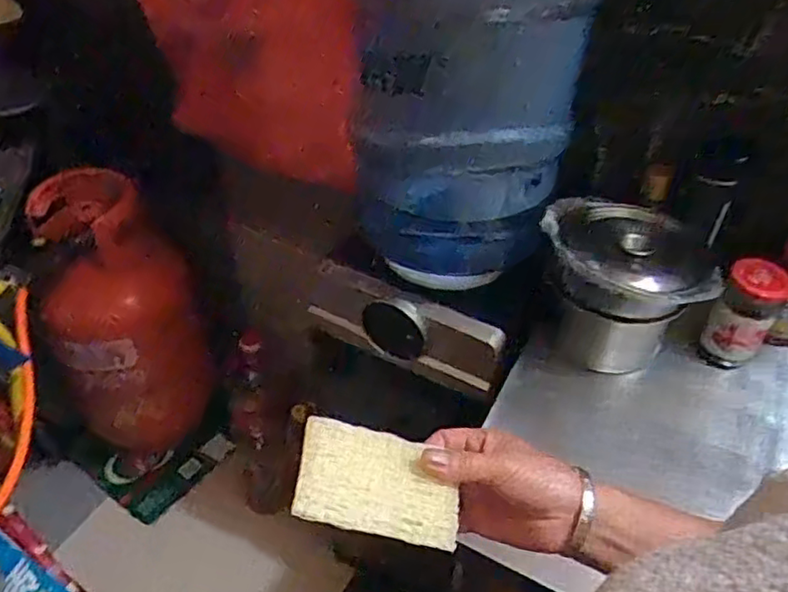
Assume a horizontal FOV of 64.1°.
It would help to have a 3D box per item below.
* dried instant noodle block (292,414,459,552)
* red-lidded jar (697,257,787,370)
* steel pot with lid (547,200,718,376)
[{"bbox_3d":[-0.009,0.120,0.413,0.104,0.007,0.069,15,49,-7],"label":"dried instant noodle block"},{"bbox_3d":[0.393,0.021,0.709,0.064,0.125,0.067,1,43,-1],"label":"red-lidded jar"},{"bbox_3d":[0.256,-0.014,0.743,0.167,0.144,0.157,1,43,-1],"label":"steel pot with lid"}]

